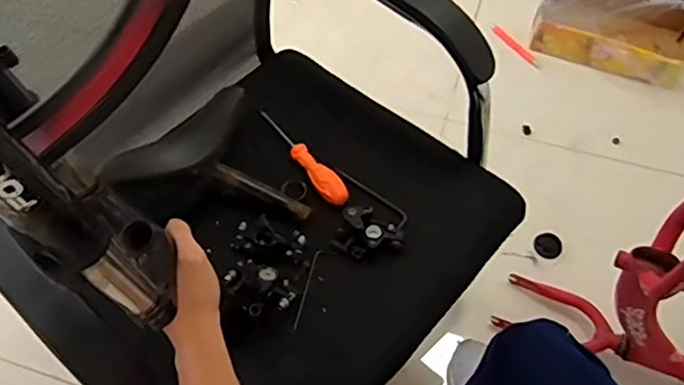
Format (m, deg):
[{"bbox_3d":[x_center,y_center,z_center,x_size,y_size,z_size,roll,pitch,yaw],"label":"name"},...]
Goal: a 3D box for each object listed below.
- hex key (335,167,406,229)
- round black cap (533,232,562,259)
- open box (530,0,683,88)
[{"bbox_3d":[0.038,0.002,0.781,0.022,0.007,0.118,-39,68,-20],"label":"hex key"},{"bbox_3d":[0.420,0.108,1.246,0.057,0.009,0.056,0,59,1],"label":"round black cap"},{"bbox_3d":[0.673,-0.404,1.514,0.360,0.087,0.223,23,62,14],"label":"open box"}]

